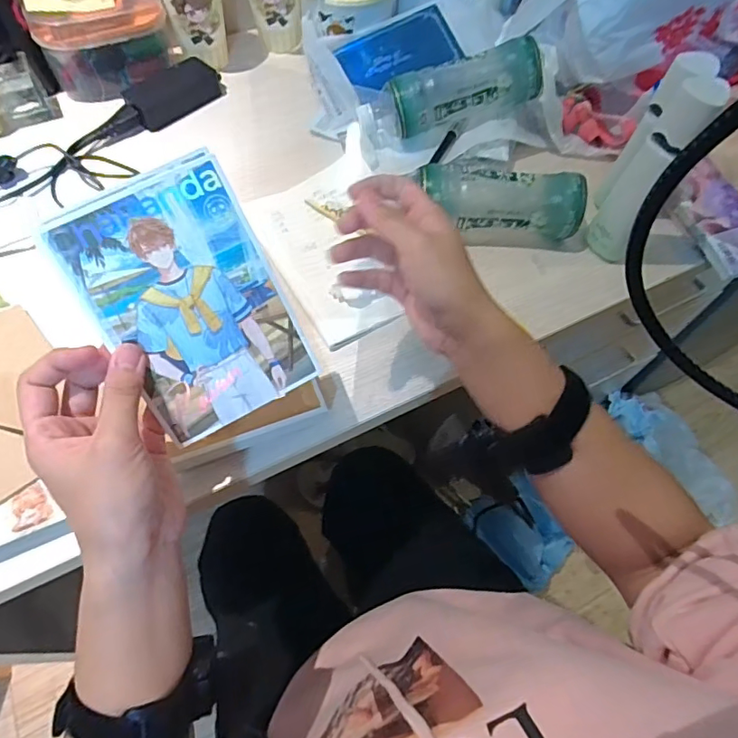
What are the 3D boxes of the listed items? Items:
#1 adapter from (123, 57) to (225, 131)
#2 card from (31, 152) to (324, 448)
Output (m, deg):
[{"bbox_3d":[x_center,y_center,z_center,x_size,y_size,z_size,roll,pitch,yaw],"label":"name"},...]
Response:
[{"bbox_3d":[-0.234,-0.335,0.620,0.118,0.033,0.050,-39,69,-20],"label":"adapter"},{"bbox_3d":[-0.100,-0.036,0.296,0.098,0.145,0.004,-29,24,-11],"label":"card"}]

